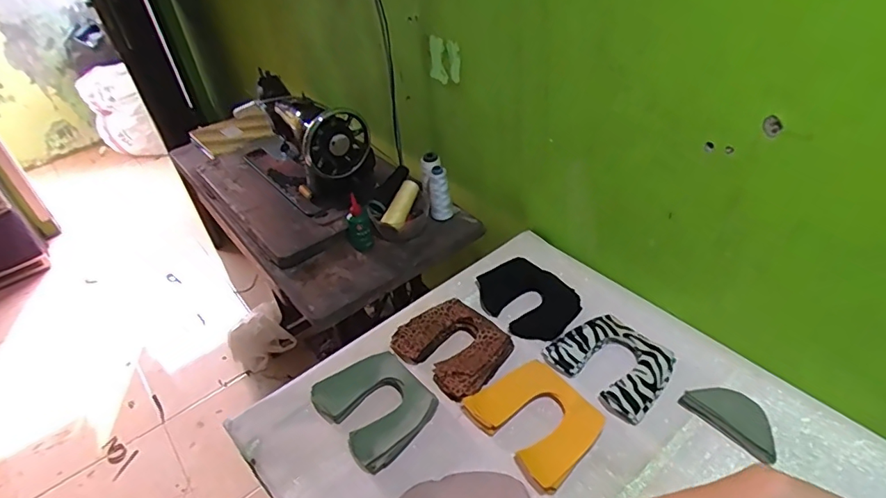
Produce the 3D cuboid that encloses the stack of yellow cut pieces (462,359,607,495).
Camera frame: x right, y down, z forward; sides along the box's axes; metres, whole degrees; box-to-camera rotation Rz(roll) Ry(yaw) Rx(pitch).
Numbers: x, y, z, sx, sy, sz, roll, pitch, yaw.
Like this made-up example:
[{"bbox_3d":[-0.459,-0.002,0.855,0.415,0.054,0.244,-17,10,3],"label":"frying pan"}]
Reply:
[{"bbox_3d":[0.123,0.221,0.675,0.127,0.025,0.152,-31,45,-26],"label":"stack of yellow cut pieces"}]

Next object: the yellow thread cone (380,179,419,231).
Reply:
[{"bbox_3d":[-0.079,-0.086,1.014,0.035,0.043,0.119,14,62,24],"label":"yellow thread cone"}]

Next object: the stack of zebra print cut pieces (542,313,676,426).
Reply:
[{"bbox_3d":[0.242,0.158,0.738,0.133,0.029,0.152,-32,46,-27],"label":"stack of zebra print cut pieces"}]

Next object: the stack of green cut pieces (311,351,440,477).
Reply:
[{"bbox_3d":[-0.090,0.215,0.714,0.129,0.025,0.150,-31,45,-27],"label":"stack of green cut pieces"}]

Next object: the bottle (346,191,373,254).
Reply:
[{"bbox_3d":[-0.160,-0.042,0.983,0.043,0.115,0.032,-15,40,-10],"label":"bottle"}]

